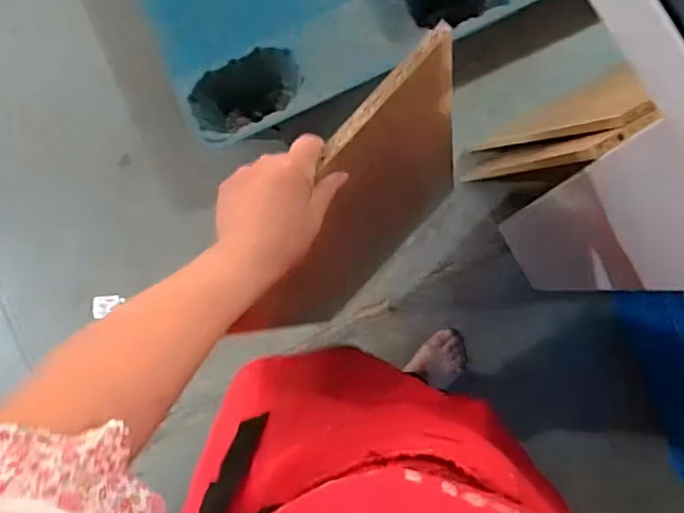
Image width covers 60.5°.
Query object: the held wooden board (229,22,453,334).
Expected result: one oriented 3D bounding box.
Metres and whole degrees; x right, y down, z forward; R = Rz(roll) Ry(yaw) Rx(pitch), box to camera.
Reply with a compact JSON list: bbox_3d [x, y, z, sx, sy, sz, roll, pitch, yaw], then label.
[{"bbox_3d":[0.029,-0.034,0.772,0.013,0.612,0.343,43,95,12],"label":"held wooden board"}]

